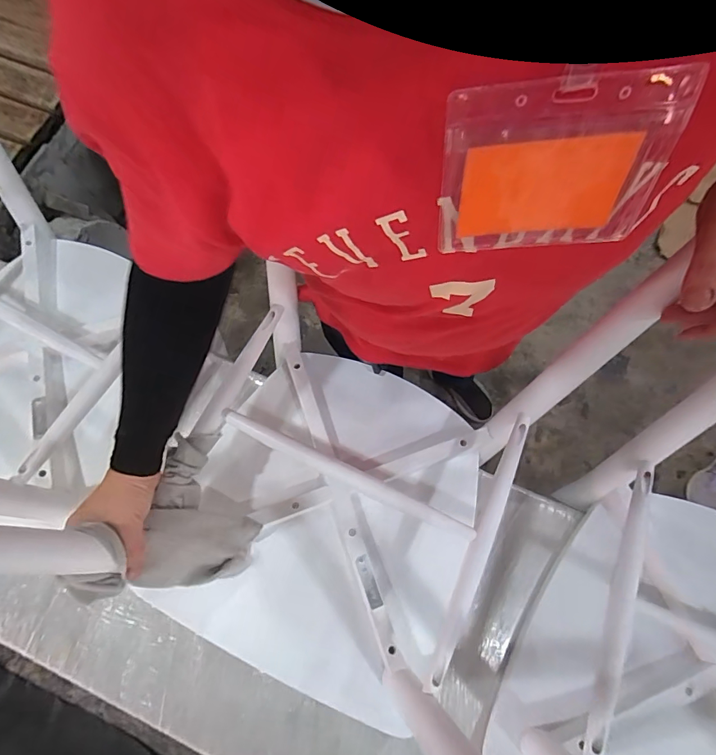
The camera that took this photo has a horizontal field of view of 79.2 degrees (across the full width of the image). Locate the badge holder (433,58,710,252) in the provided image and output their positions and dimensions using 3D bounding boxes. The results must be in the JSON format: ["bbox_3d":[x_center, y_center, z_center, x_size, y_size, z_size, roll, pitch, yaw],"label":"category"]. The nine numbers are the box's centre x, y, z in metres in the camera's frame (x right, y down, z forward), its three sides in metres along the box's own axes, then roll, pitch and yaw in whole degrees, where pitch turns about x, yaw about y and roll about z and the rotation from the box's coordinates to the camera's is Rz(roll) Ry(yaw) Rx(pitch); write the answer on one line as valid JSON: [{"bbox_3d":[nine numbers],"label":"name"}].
[{"bbox_3d":[0.098,-0.100,0.218,0.109,0.097,0.010,-5,63,5],"label":"badge holder"}]

